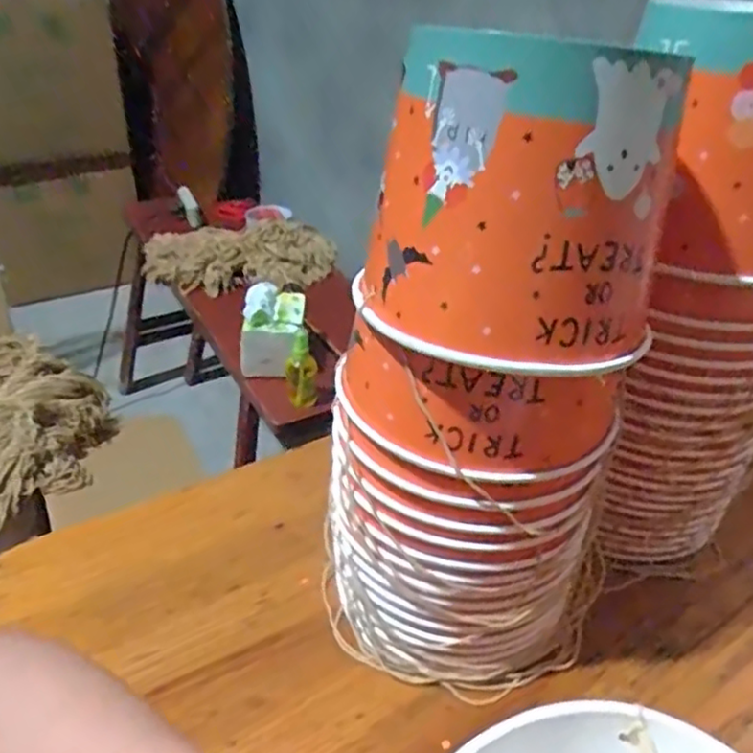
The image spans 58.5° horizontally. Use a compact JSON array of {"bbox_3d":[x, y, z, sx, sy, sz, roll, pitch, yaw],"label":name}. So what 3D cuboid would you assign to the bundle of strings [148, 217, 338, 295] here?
[{"bbox_3d":[-0.280,-0.257,1.400,0.389,0.106,0.176,-7,35,-15],"label":"bundle of strings"}]

